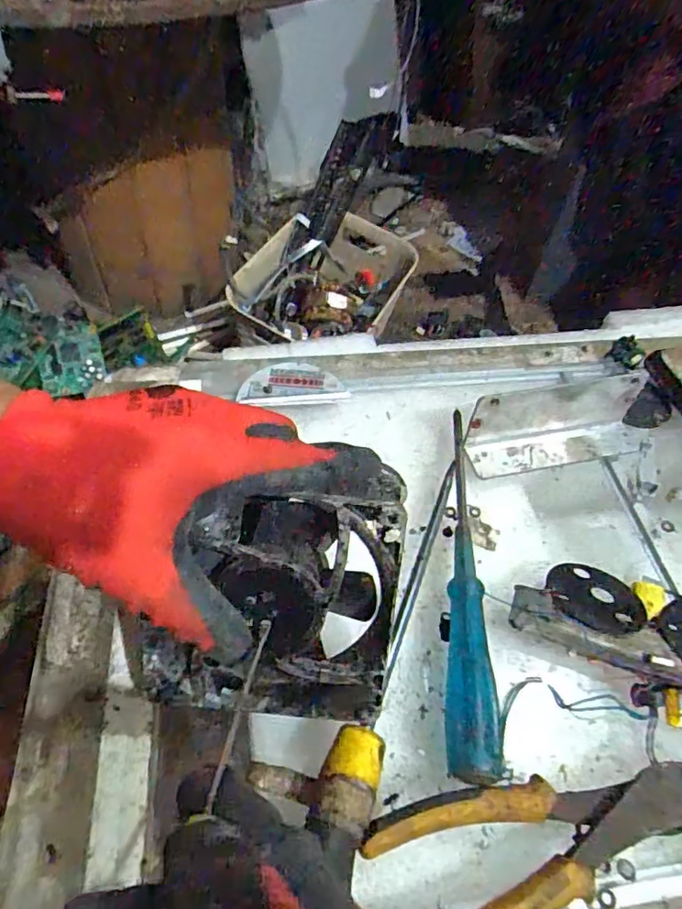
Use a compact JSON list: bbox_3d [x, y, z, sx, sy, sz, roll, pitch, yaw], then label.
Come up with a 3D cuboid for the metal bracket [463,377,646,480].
[{"bbox_3d":[0.162,-0.024,0.405,0.140,0.051,0.045,-9,53,-10],"label":"metal bracket"}]

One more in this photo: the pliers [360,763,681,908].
[{"bbox_3d":[0.098,0.180,0.259,0.167,0.015,0.056,-11,53,-11],"label":"pliers"}]

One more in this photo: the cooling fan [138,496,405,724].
[{"bbox_3d":[-0.034,0.073,0.266,0.115,0.117,0.023,6,19,-1],"label":"cooling fan"}]

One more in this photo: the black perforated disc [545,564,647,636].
[{"bbox_3d":[0.153,0.087,0.332,0.055,0.006,0.055,8,31,-5],"label":"black perforated disc"}]

